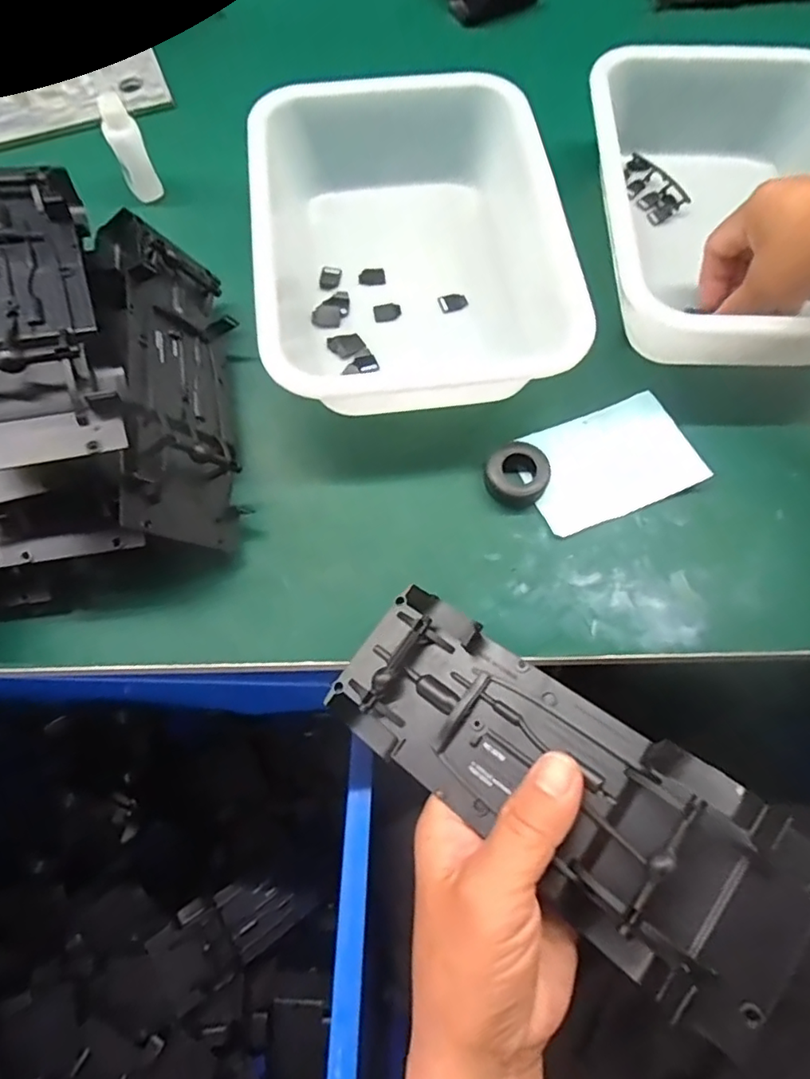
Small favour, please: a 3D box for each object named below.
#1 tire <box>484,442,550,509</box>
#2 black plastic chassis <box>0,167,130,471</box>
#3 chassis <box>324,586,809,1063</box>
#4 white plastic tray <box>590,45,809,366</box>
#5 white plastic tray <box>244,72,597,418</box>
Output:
[{"bbox_3d":[0.068,-0.039,0.339,0.035,0.018,0.034,0,69,-1],"label":"tire"},{"bbox_3d":[-0.195,-0.114,0.279,0.088,0.037,0.191,-19,71,-8],"label":"black plastic chassis"},{"bbox_3d":[0.055,0.090,0.231,0.191,0.026,0.075,30,70,33],"label":"chassis"},{"bbox_3d":[0.218,-0.233,0.394,0.181,0.071,0.216,0,69,-1],"label":"white plastic tray"},{"bbox_3d":[0.002,-0.190,0.372,0.181,0.061,0.240,-5,69,-3],"label":"white plastic tray"}]

